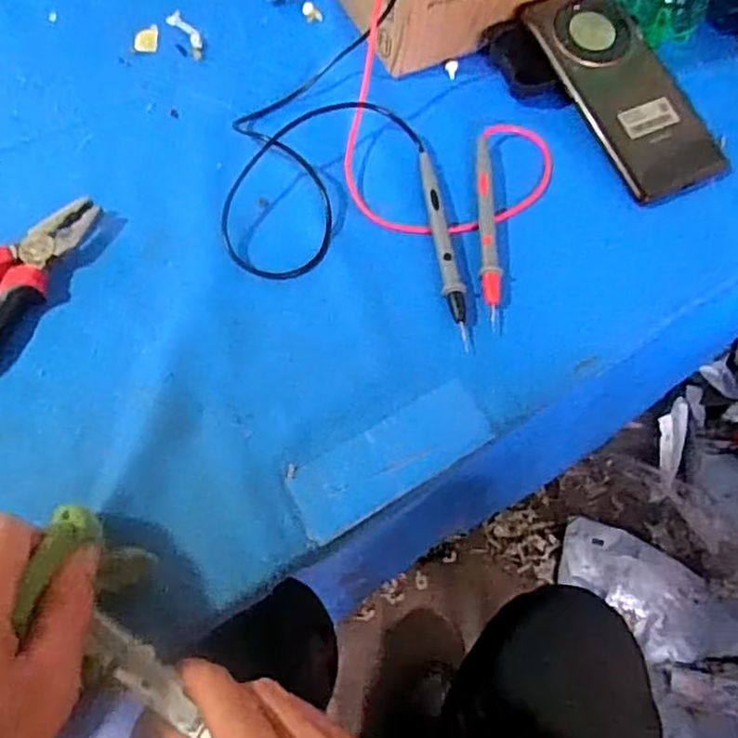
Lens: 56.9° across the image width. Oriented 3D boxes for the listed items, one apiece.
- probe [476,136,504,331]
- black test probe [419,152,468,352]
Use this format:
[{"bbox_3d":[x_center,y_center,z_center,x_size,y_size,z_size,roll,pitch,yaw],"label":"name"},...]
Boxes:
[{"bbox_3d":[0.076,-0.092,0.437,0.013,0.014,0.138,2,62,0],"label":"probe"},{"bbox_3d":[0.046,-0.079,0.430,0.012,0.010,0.146,-6,62,-5],"label":"black test probe"}]

